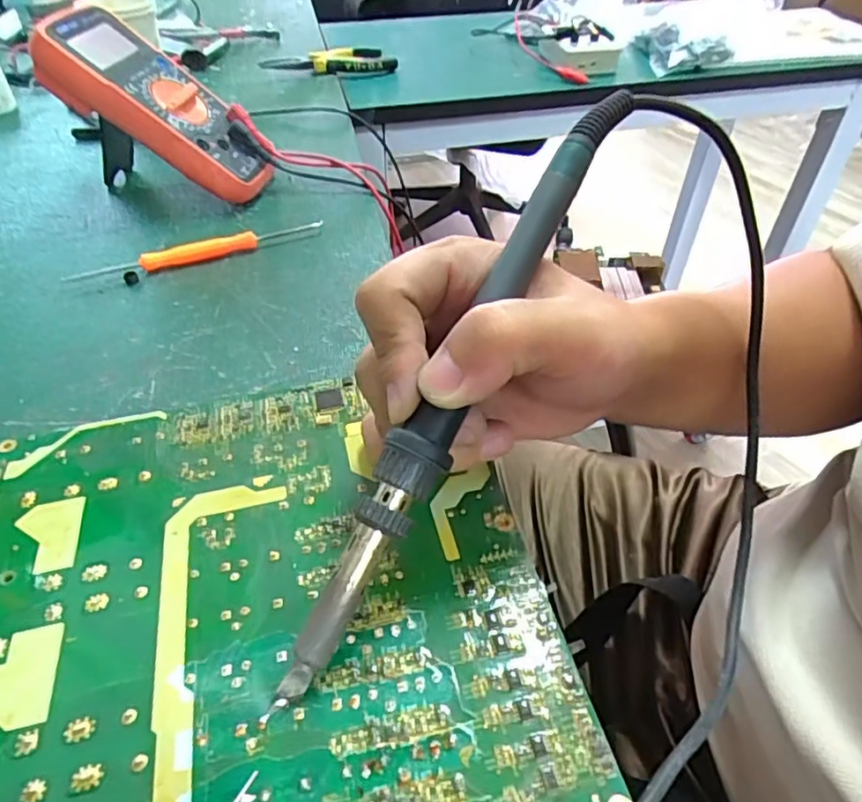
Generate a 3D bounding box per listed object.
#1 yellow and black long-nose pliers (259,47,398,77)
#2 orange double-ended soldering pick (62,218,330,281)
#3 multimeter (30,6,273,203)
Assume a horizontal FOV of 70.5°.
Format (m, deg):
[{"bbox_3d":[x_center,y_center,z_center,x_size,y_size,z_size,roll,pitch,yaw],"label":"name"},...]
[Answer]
[{"bbox_3d":[-0.119,-0.399,0.713,0.153,0.019,0.057,-3,45,-2],"label":"yellow and black long-nose pliers"},{"bbox_3d":[-0.162,-0.106,0.428,0.172,0.012,0.016,-16,47,-14],"label":"orange double-ended soldering pick"},{"bbox_3d":[-0.202,-0.220,0.465,0.170,0.043,0.079,36,44,-19],"label":"multimeter"}]

